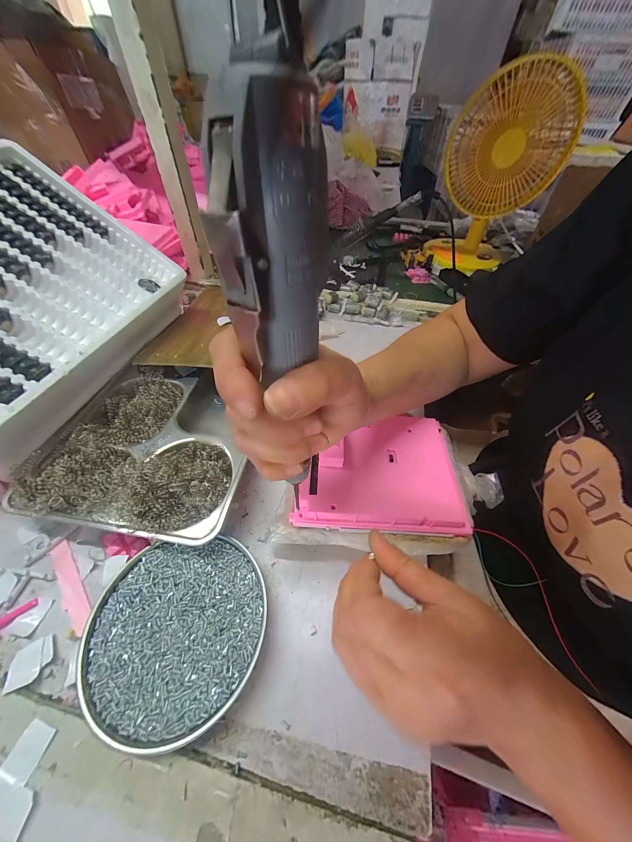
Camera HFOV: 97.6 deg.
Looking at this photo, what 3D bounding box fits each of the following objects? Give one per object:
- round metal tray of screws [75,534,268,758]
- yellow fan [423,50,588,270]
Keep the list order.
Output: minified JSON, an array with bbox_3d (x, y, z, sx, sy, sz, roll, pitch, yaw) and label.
[{"bbox_3d":[-0.110,0.167,0.225,0.130,0.022,0.125,1,51,-2],"label":"round metal tray of screws"},{"bbox_3d":[0.380,-0.505,0.588,0.194,0.314,0.159,27,55,18],"label":"yellow fan"}]

